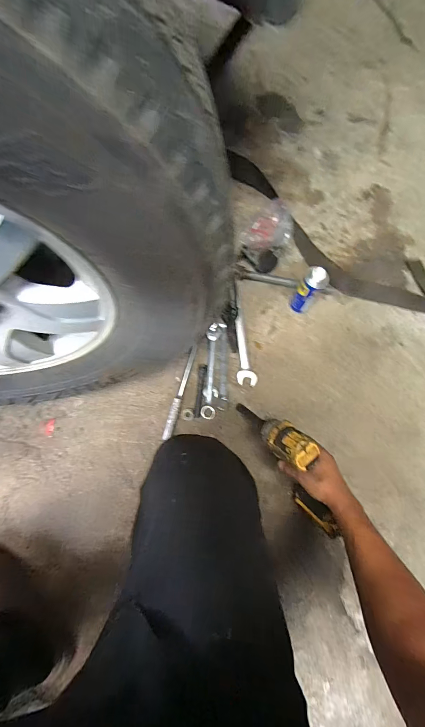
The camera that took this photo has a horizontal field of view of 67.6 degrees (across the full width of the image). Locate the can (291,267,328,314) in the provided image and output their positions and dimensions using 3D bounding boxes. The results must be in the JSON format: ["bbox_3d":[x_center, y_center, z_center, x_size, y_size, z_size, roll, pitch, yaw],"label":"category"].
[{"bbox_3d":[0.229,-0.173,0.752,0.048,0.154,0.055,35,76,7],"label":"can"}]

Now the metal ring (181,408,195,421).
[{"bbox_3d":[-0.058,0.120,0.742,0.029,0.004,0.028,7,78,-6],"label":"metal ring"}]

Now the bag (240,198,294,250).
[{"bbox_3d":[0.155,-0.360,0.846,0.113,0.054,0.150,31,76,6],"label":"bag"}]

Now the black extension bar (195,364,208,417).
[{"bbox_3d":[-0.029,0.065,0.763,0.018,0.017,0.127,8,75,0],"label":"black extension bar"}]

